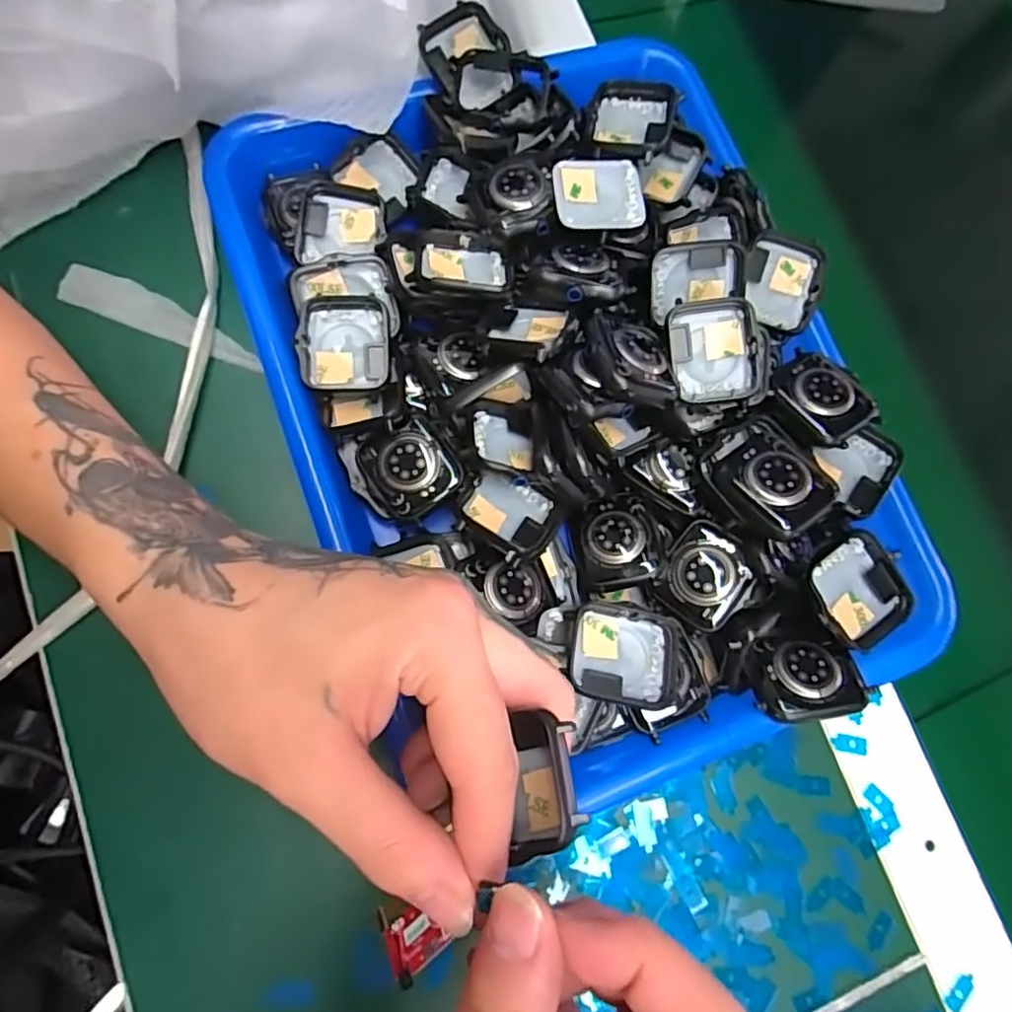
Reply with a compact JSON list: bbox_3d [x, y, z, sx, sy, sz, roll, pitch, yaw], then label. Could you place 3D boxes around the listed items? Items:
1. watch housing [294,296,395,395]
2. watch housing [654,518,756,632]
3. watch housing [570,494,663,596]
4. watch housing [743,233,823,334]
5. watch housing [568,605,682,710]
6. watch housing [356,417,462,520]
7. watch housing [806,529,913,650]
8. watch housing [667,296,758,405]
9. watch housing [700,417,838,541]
[{"bbox_3d":[-0.069,-0.068,0.272,0.038,0.012,0.042,-6,78,-8],"label":"watch housing"},{"bbox_3d":[0.085,0.030,0.266,0.033,0.011,0.038,37,76,2],"label":"watch housing"},{"bbox_3d":[0.047,0.016,0.271,0.035,0.013,0.040,-8,78,-9],"label":"watch housing"},{"bbox_3d":[0.126,-0.101,0.289,0.035,0.015,0.037,17,76,-3],"label":"watch housing"},{"bbox_3d":[0.047,0.060,0.251,0.043,0.008,0.036,9,76,-5],"label":"watch housing"},{"bbox_3d":[-0.041,-0.017,0.263,0.036,0.007,0.039,-30,82,-12],"label":"watch housing"},{"bbox_3d":[0.147,0.035,0.263,0.041,0.011,0.044,-23,81,-11],"label":"watch housing"},{"bbox_3d":[0.088,-0.066,0.268,0.036,0.013,0.041,-1,77,-7],"label":"watch housing"},{"bbox_3d":[0.107,-0.011,0.257,0.037,0.014,0.049,-35,55,-6],"label":"watch housing"}]

